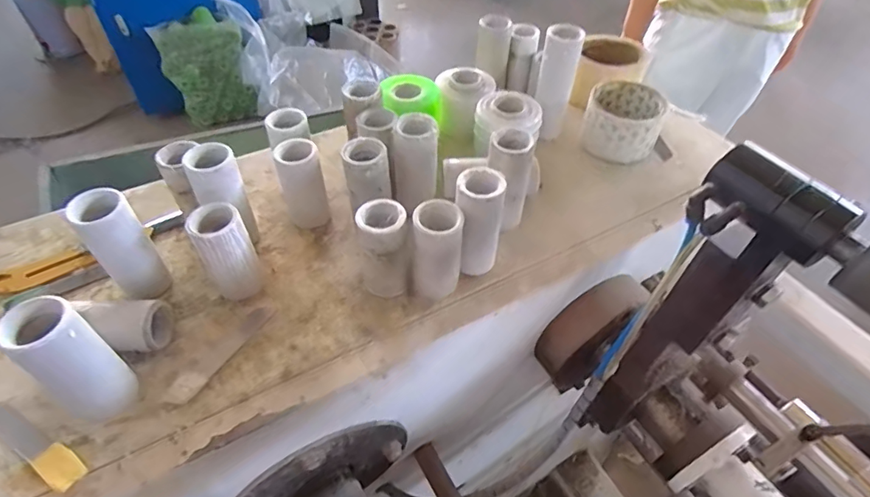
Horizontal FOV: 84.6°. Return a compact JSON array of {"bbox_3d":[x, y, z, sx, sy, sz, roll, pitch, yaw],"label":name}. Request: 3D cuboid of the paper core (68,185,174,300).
[{"bbox_3d":[-0.258,0.003,0.398,0.036,0.108,0.038,31,54,24],"label":"paper core"}]

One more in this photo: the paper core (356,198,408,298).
[{"bbox_3d":[-0.044,0.001,0.410,0.038,0.078,0.045,-11,49,-11],"label":"paper core"}]

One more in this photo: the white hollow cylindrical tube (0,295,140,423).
[{"bbox_3d":[-0.249,0.080,0.330,0.040,0.103,0.042,1,48,-1],"label":"white hollow cylindrical tube"}]

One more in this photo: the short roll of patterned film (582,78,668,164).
[{"bbox_3d":[0.221,-0.149,0.564,0.082,0.056,0.092,18,50,14],"label":"short roll of patterned film"}]

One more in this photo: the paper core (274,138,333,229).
[{"bbox_3d":[-0.127,-0.063,0.467,0.039,0.085,0.039,-9,49,-9],"label":"paper core"}]

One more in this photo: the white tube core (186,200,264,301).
[{"bbox_3d":[-0.176,0.003,0.405,0.039,0.082,0.038,-24,53,-21],"label":"white tube core"}]

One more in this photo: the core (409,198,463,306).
[{"bbox_3d":[0.000,0.003,0.405,0.044,0.083,0.042,7,48,5],"label":"core"}]

